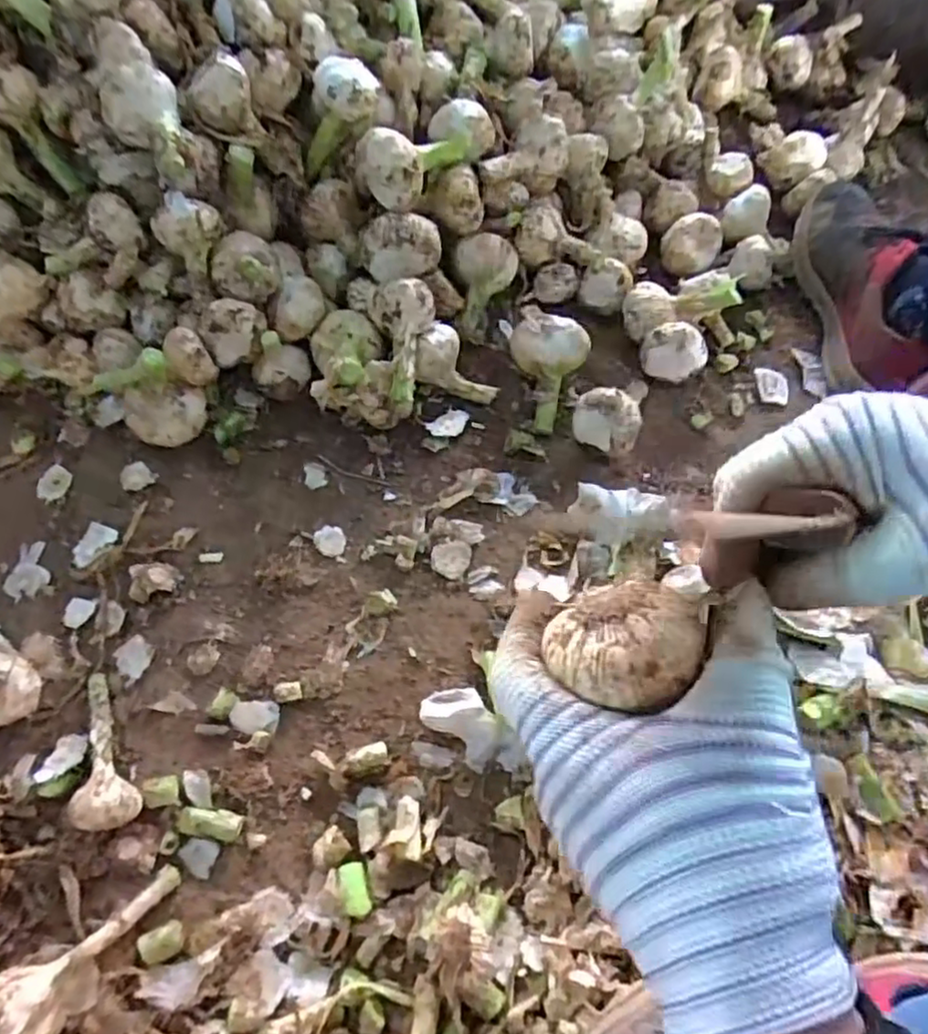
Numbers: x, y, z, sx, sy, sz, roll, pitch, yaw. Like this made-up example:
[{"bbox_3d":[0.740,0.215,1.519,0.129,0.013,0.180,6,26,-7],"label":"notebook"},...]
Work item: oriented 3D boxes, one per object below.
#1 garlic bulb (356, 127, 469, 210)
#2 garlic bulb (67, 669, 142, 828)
[{"bbox_3d":[-0.043,-0.300,0.560,0.090,0.051,0.072,1,64,-4],"label":"garlic bulb"},{"bbox_3d":[-0.246,0.154,0.454,0.034,0.029,0.111,-20,50,-12],"label":"garlic bulb"}]

